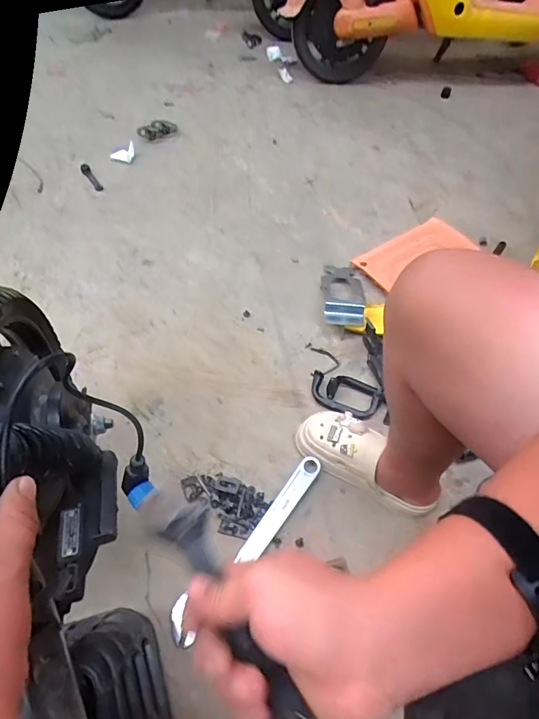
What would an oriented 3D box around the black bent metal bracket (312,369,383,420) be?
[{"bbox_3d":[0.149,0.065,0.921,0.129,0.035,0.092,16,55,7],"label":"black bent metal bracket"}]

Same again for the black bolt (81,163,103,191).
[{"bbox_3d":[-0.521,-0.531,1.311,0.027,0.021,0.121,-27,60,-21],"label":"black bolt"}]

